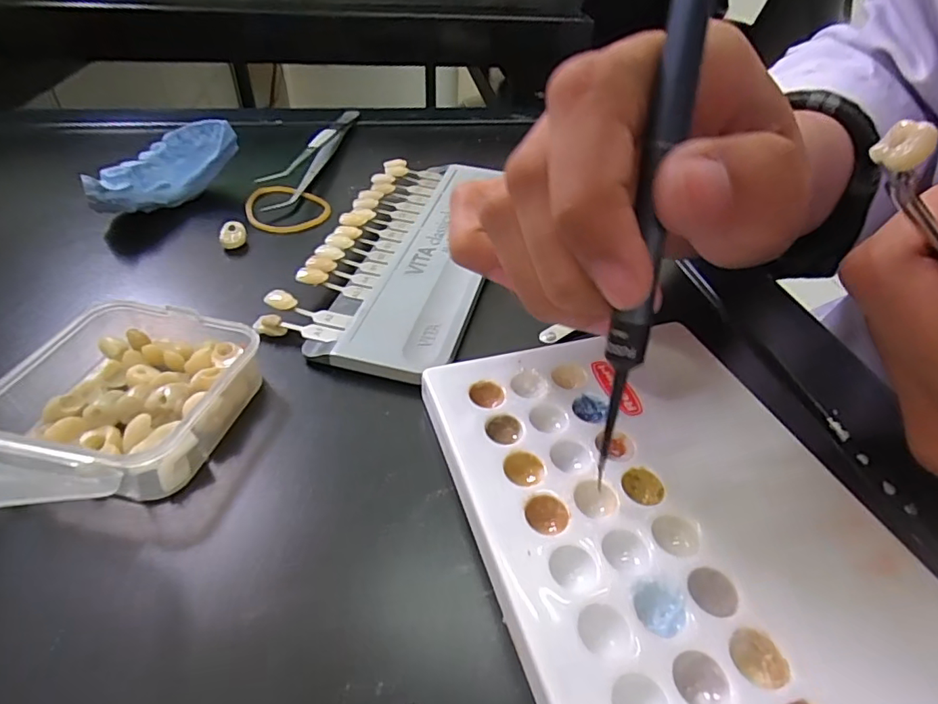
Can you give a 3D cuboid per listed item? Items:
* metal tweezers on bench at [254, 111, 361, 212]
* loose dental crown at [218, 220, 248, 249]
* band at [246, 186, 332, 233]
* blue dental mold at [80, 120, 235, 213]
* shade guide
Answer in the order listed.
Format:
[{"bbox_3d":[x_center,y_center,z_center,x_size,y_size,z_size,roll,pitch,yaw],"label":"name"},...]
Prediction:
[{"bbox_3d":[-0.084,-0.116,0.299,0.014,0.017,0.143,6,41,1],"label":"metal tweezers on bench"},{"bbox_3d":[-0.102,-0.049,0.228,0.011,0.011,0.011,-13,44,-19],"label":"loose dental crown"},{"bbox_3d":[-0.089,-0.070,0.259,0.037,0.007,0.051,-13,44,-19],"label":"band"},{"bbox_3d":[-0.142,-0.083,0.243,0.024,0.030,0.069,23,45,21],"label":"blue dental mold"},{"bbox_3d":[-0.024,-0.044,0.222,0.067,0.016,0.144,12,42,9],"label":"shade guide"}]

